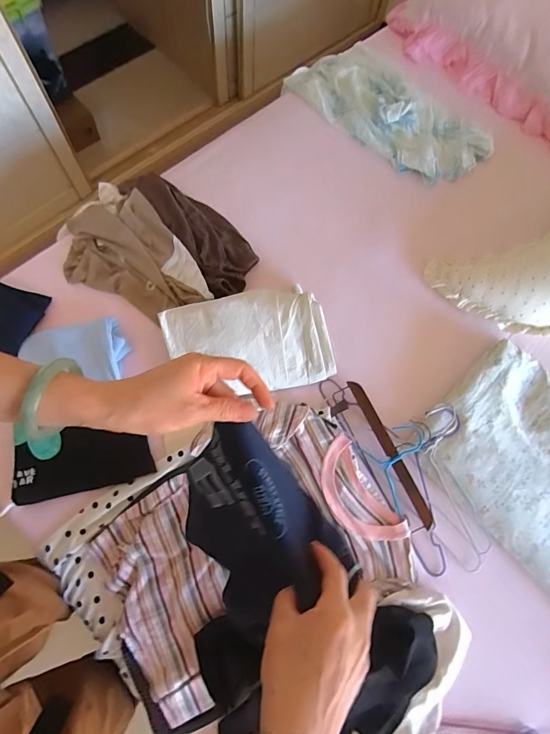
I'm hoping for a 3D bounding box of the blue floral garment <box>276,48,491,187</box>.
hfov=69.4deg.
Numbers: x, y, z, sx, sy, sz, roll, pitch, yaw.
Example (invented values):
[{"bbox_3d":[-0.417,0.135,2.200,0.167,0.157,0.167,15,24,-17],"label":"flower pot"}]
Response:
[{"bbox_3d":[0.306,-0.694,1.076,0.295,0.070,0.540,-39,78,-14],"label":"blue floral garment"}]

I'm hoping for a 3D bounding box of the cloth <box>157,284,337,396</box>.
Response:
[{"bbox_3d":[-0.051,-0.048,0.809,0.320,0.025,0.207,-13,89,-7],"label":"cloth"}]

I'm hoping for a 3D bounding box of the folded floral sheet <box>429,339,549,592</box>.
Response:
[{"bbox_3d":[0.546,0.219,0.770,0.490,0.033,0.344,44,78,10],"label":"folded floral sheet"}]

